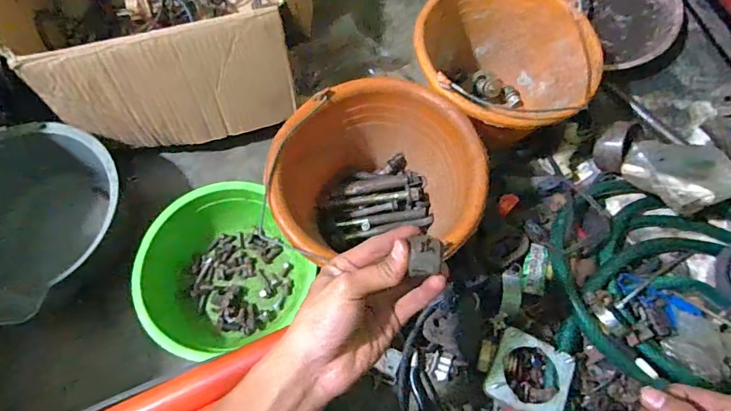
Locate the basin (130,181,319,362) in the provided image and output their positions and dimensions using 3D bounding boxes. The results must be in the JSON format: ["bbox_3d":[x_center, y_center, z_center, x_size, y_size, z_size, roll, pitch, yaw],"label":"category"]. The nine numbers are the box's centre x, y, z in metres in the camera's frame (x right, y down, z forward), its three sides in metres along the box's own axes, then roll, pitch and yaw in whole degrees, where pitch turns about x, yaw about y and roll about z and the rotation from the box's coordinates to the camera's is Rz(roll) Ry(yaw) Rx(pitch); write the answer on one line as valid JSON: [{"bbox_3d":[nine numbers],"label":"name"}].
[{"bbox_3d":[-0.193,0.083,0.594,0.200,0.086,0.202,1,67,-1],"label":"basin"}]

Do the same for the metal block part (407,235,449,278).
[{"bbox_3d":[0.043,0.035,0.304,0.024,0.013,0.026,-5,67,-3],"label":"metal block part"}]

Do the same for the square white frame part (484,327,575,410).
[{"bbox_3d":[0.194,0.199,0.520,0.086,0.021,0.088,26,69,9],"label":"square white frame part"}]

